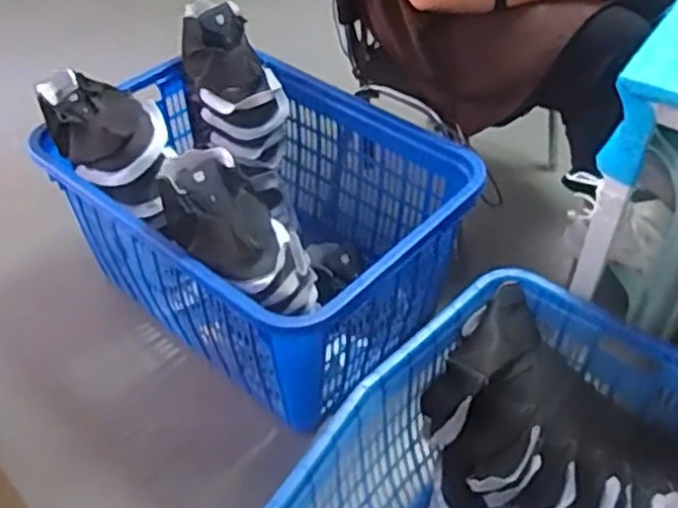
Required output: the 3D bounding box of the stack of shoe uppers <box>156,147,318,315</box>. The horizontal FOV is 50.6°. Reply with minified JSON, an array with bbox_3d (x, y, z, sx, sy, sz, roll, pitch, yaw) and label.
[{"bbox_3d":[-0.166,-0.037,1.265,0.368,0.109,0.181,47,55,-2],"label":"stack of shoe uppers"}]

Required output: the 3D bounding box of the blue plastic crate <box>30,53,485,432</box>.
[{"bbox_3d":[-0.140,-0.050,1.576,0.832,0.402,0.604,29,52,27],"label":"blue plastic crate"}]

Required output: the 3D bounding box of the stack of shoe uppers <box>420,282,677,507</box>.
[{"bbox_3d":[0.364,0.363,1.167,0.274,0.330,0.480,-34,54,-29],"label":"stack of shoe uppers"}]

